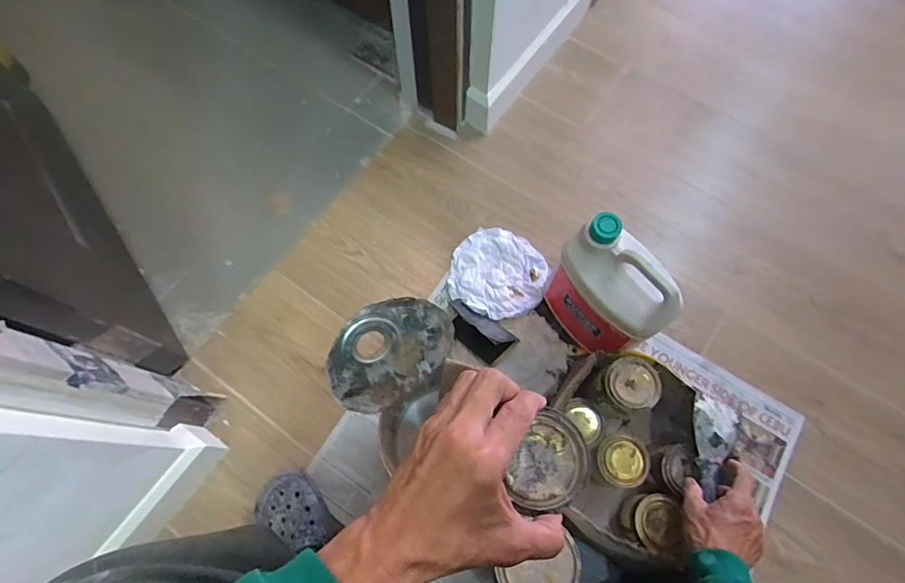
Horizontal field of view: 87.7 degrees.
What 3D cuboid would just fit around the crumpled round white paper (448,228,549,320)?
[{"bbox_3d":[0.081,-0.032,0.851,0.171,0.035,0.169,0,69,0],"label":"crumpled round white paper"}]

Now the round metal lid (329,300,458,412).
[{"bbox_3d":[-0.068,0.076,0.548,0.149,0.144,0.011,-8,28,-28],"label":"round metal lid"}]

